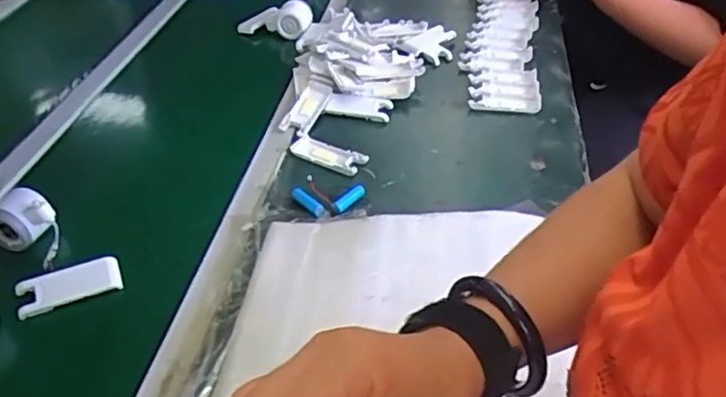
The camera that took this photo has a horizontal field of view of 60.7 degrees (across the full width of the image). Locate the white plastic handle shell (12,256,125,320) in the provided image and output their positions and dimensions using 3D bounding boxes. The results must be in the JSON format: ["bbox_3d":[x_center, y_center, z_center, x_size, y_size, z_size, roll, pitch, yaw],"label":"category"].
[{"bbox_3d":[-0.316,0.094,0.667,0.106,0.012,0.041,-16,70,-13],"label":"white plastic handle shell"}]

